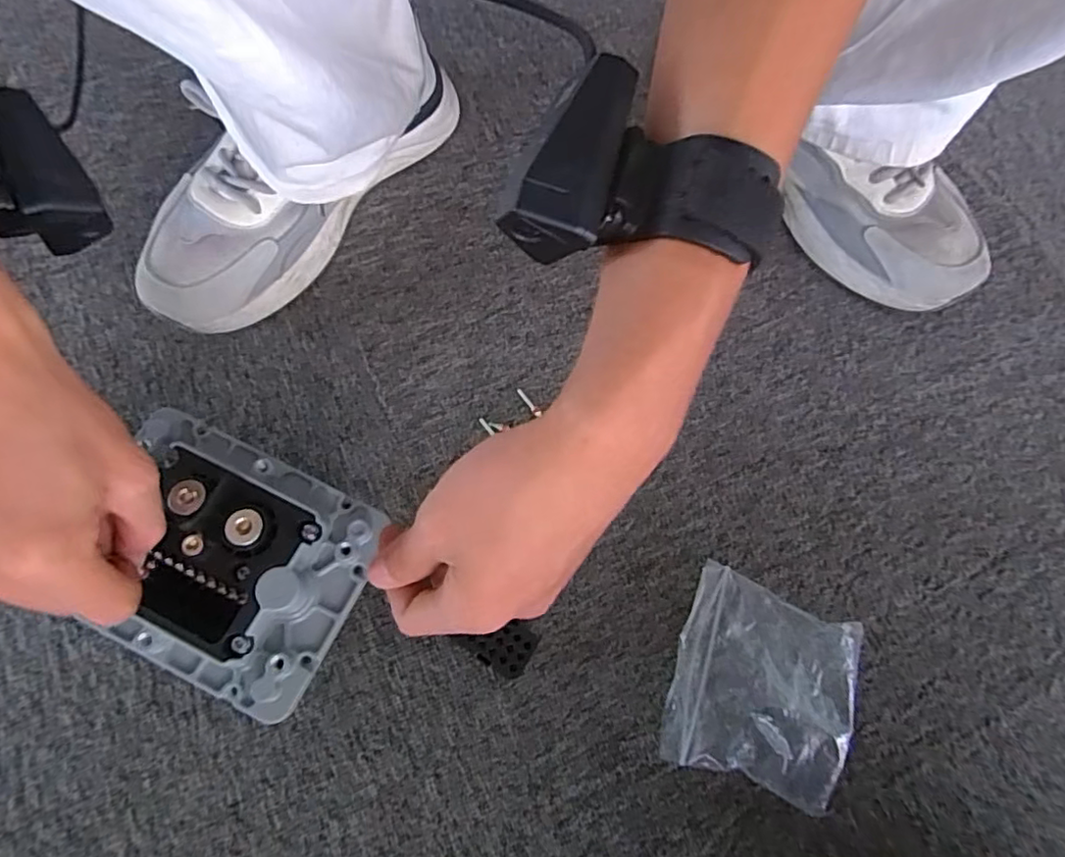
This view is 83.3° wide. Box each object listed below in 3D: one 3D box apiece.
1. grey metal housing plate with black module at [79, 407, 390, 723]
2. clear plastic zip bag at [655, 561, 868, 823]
[{"bbox_3d":[-0.162,0.064,0.308,0.143,0.043,0.114,25,71,7],"label":"grey metal housing plate with black module"},{"bbox_3d":[0.130,0.143,0.336,0.095,0.019,0.105,18,70,4],"label":"clear plastic zip bag"}]

